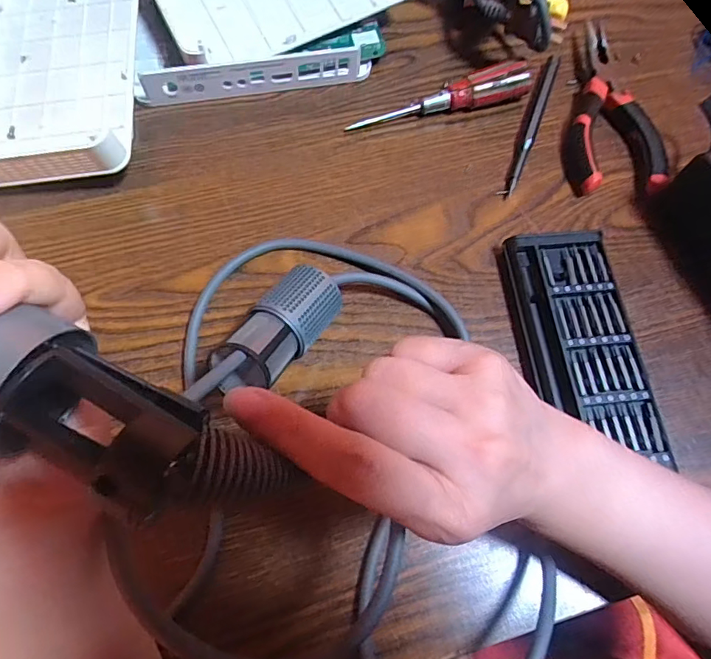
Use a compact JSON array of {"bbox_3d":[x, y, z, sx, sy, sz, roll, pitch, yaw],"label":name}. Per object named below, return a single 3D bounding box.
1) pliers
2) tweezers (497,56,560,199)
[{"bbox_3d":[0.180,-0.166,0.365,0.059,0.023,0.151,0,69,-3],"label":"pliers"},{"bbox_3d":[0.130,-0.152,0.364,0.010,0.011,0.135,22,70,5],"label":"tweezers"}]

